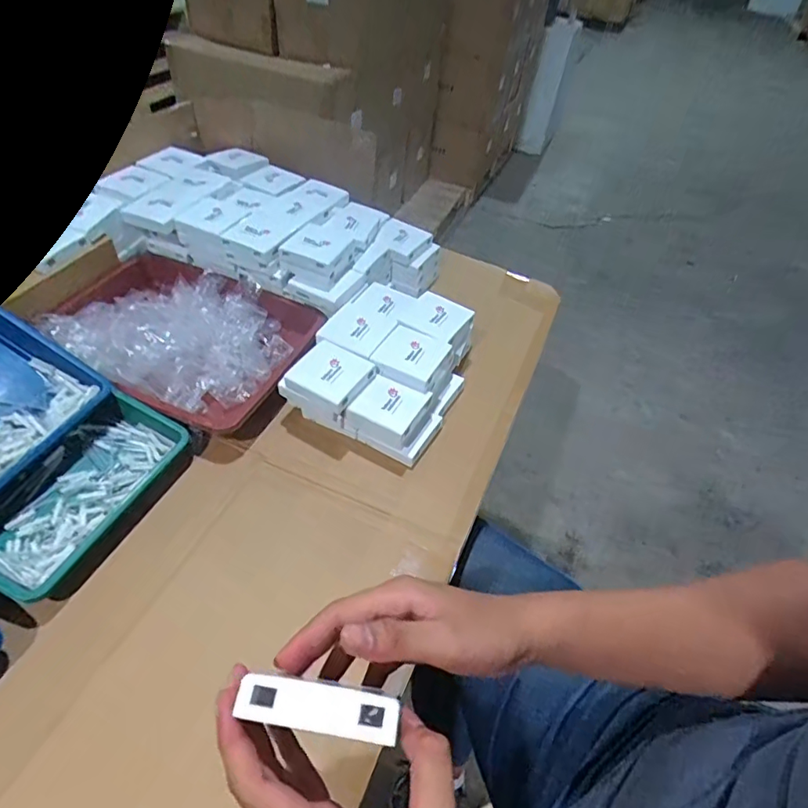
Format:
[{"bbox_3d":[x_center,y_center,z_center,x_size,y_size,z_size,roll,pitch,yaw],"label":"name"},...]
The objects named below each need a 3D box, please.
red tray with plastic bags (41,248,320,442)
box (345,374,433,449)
[{"bbox_3d":[-0.325,-0.100,0.741,0.380,0.070,0.250,19,48,11],"label":"red tray with plastic bags"},{"bbox_3d":[-0.019,0.008,0.666,0.085,0.046,0.070,22,49,13],"label":"box"}]

